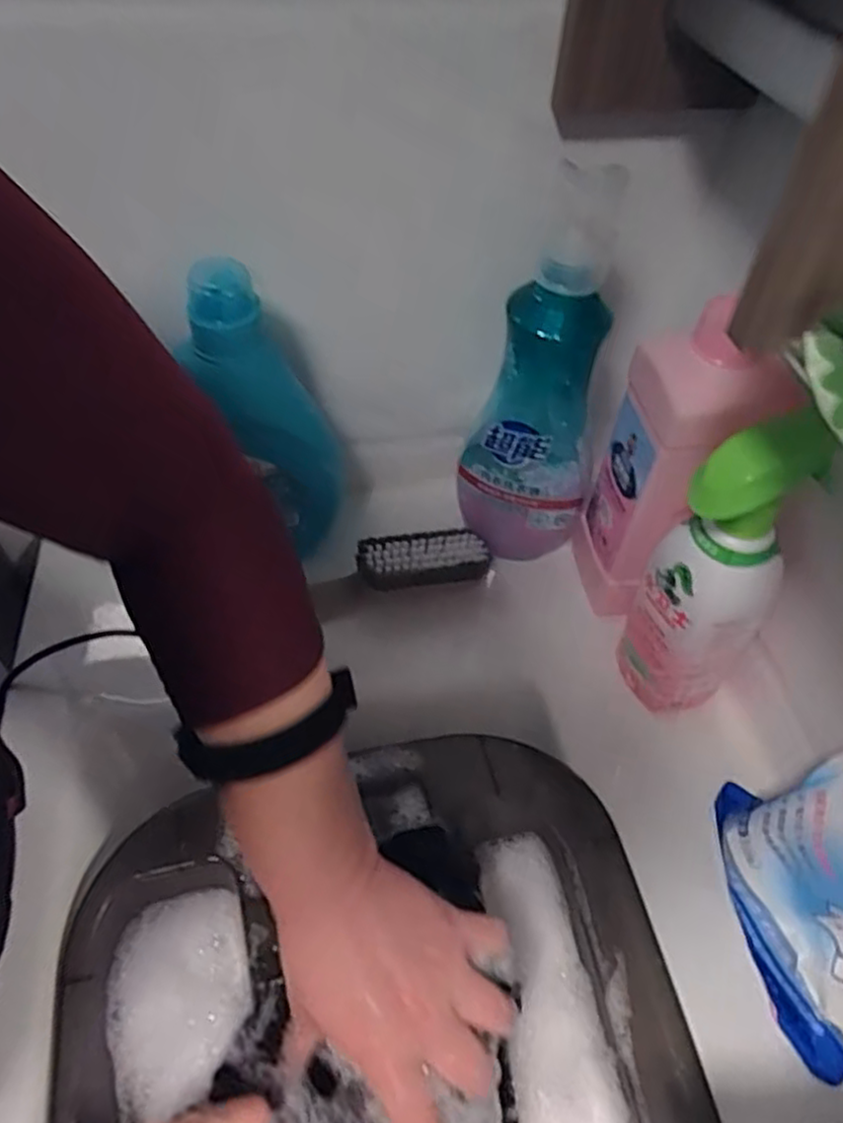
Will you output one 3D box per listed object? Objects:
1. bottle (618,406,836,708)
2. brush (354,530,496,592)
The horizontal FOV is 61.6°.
[{"bbox_3d":[0.173,0.014,0.422,0.076,0.225,0.056,33,57,22],"label":"bottle"},{"bbox_3d":[0.002,-0.002,0.533,0.098,0.025,0.037,-9,52,-9],"label":"brush"}]

